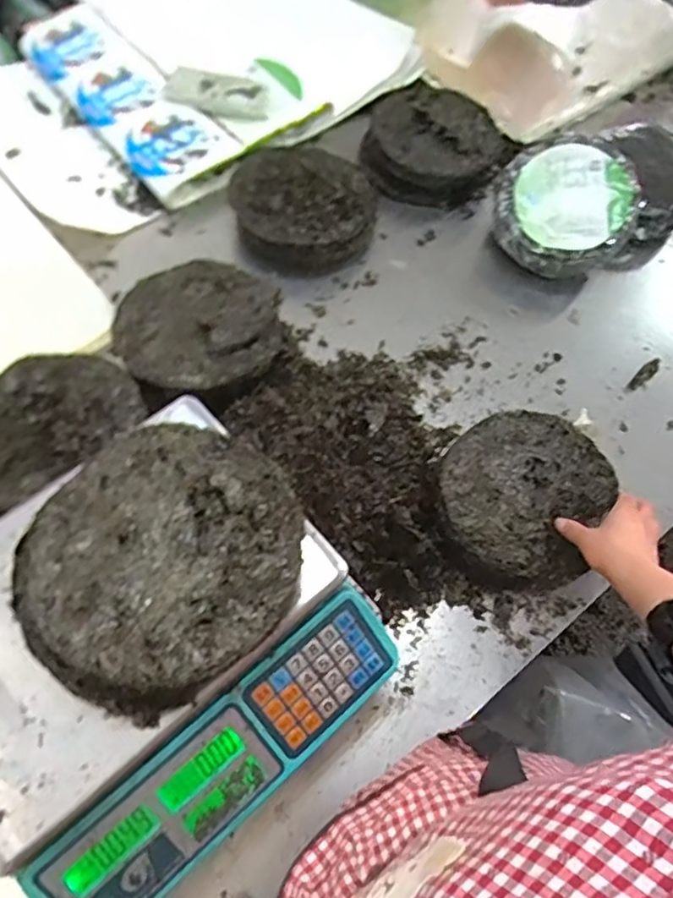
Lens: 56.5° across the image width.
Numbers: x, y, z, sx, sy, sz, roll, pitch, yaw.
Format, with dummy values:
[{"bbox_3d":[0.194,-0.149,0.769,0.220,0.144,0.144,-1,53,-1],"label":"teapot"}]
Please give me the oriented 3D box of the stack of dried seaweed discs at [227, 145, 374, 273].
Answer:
[{"bbox_3d":[-0.048,-0.354,0.914,0.204,0.072,0.198,-15,65,-11],"label":"stack of dried seaweed discs"}]

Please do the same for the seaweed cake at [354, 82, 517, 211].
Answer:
[{"bbox_3d":[0.153,-0.500,1.012,0.209,0.070,0.249,32,66,12],"label":"seaweed cake"}]

